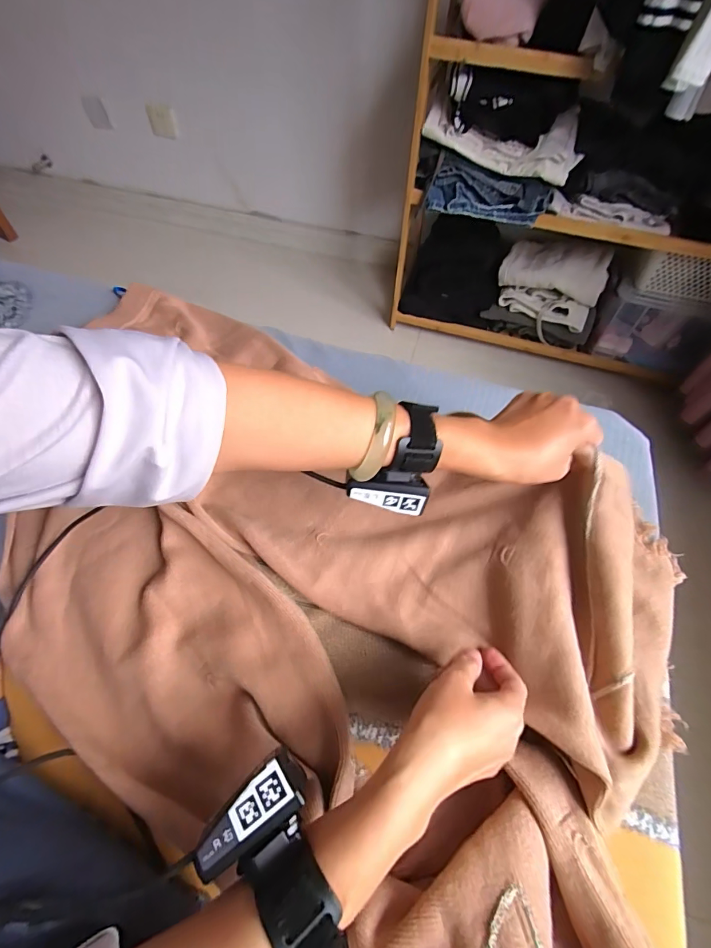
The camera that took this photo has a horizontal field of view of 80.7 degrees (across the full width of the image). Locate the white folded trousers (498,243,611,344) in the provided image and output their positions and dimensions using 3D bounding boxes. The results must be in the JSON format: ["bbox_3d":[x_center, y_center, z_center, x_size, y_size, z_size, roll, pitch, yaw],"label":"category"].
[{"bbox_3d":[0.559,-0.554,1.203,0.278,0.152,0.193,24,61,13],"label":"white folded trousers"}]

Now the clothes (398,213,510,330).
[{"bbox_3d":[0.306,-0.631,1.295,0.279,0.208,0.215,12,59,6],"label":"clothes"}]

